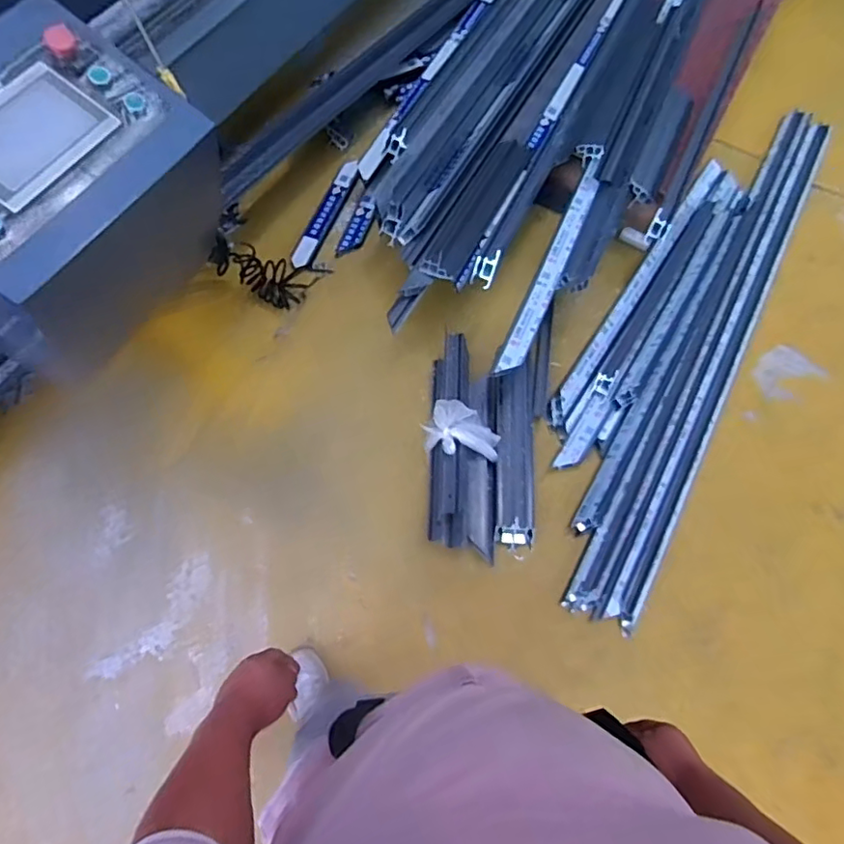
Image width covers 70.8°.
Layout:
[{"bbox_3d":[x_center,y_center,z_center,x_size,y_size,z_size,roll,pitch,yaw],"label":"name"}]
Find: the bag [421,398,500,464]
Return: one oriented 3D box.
[{"bbox_3d":[0.109,0.038,1.593,0.209,0.112,0.139,17,66,5],"label":"bag"}]

